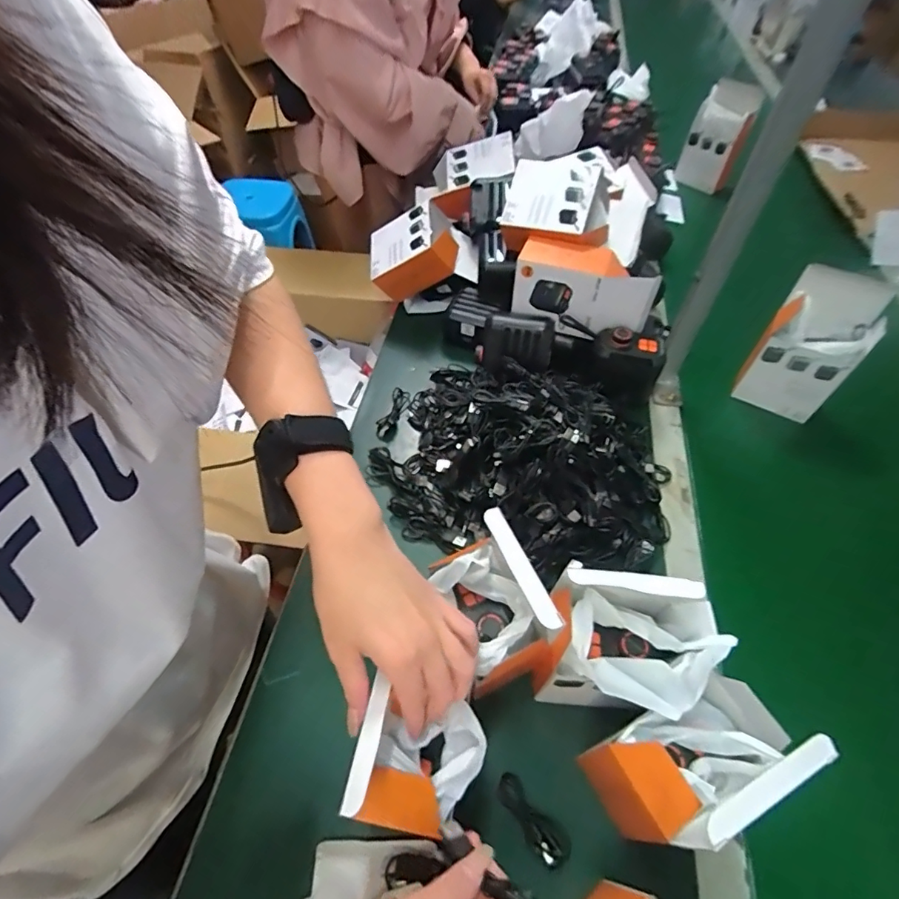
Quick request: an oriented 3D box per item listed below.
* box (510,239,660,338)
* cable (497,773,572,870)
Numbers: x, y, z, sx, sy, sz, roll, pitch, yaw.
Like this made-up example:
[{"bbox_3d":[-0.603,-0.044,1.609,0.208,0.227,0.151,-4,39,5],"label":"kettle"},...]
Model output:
[{"bbox_3d":[0.175,-0.210,0.651,0.172,0.090,0.066,15,54,10],"label":"box"},{"bbox_3d":[0.066,0.298,0.393,0.027,0.009,0.067,-37,62,-25],"label":"cable"}]

